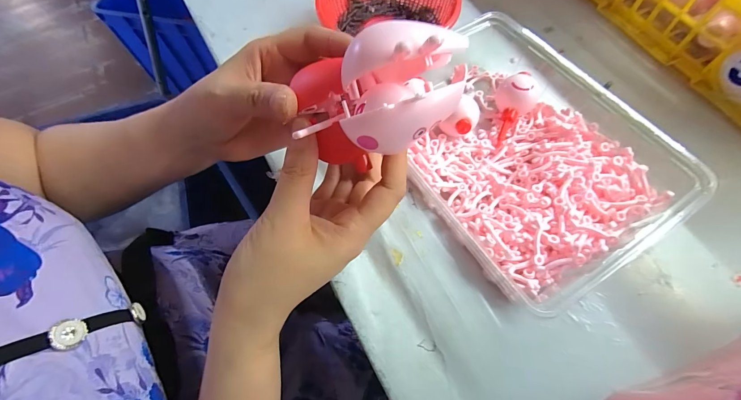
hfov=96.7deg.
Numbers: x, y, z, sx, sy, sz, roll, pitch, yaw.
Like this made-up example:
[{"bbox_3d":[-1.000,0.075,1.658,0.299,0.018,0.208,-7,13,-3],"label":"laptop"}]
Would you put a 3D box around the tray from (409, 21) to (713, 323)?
[{"bbox_3d":[0.114,-0.046,0.265,0.168,0.046,0.228,-28,66,-12],"label":"tray"}]

